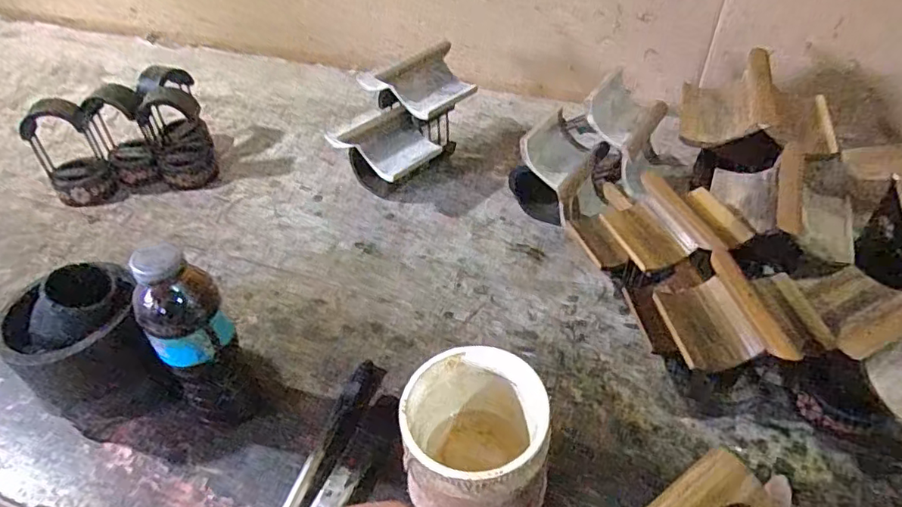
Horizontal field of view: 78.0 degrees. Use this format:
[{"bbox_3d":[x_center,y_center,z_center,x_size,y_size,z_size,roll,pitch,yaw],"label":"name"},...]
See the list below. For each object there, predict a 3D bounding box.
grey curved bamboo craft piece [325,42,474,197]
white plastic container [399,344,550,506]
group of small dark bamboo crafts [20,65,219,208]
[{"bbox_3d":[-0.064,-0.154,0.682,0.156,0.151,0.111,-30,49,-28],"label":"grey curved bamboo craft piece"},{"bbox_3d":[0.019,0.140,0.397,0.092,0.112,0.098,-1,42,1],"label":"white plastic container"},{"bbox_3d":[-0.417,-0.152,0.715,0.197,0.128,0.118,-24,47,-24],"label":"group of small dark bamboo crafts"}]

